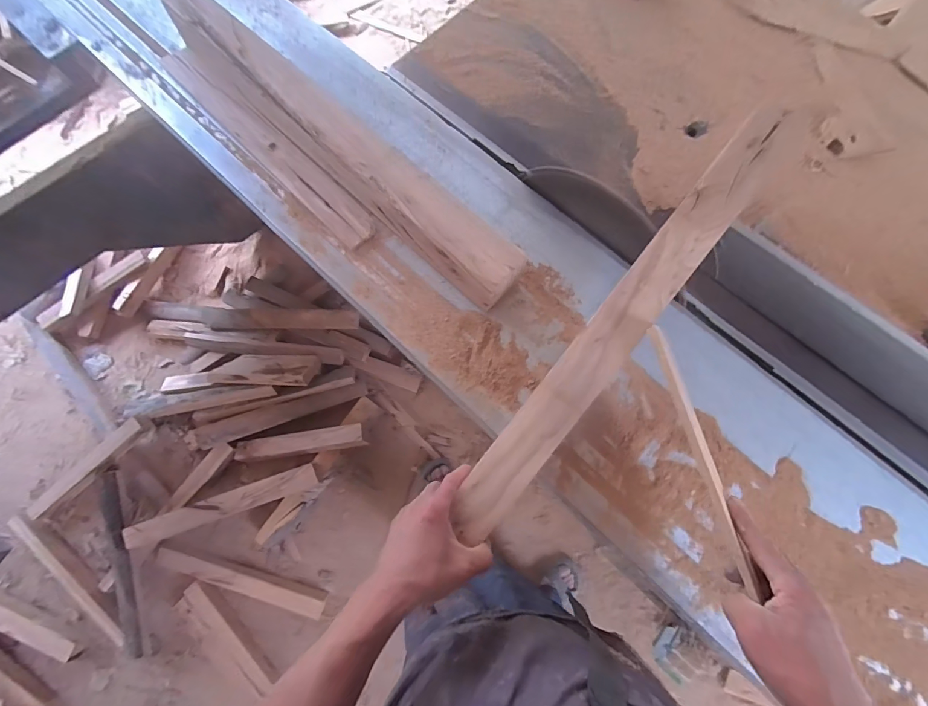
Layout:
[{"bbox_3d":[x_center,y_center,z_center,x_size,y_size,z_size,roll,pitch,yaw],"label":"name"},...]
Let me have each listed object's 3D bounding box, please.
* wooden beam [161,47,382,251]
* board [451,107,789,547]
[{"bbox_3d":[-0.310,-0.329,0.611,0.057,0.022,0.480,-44,79,-11],"label":"wooden beam"},{"bbox_3d":[0.170,-0.029,0.438,0.058,0.015,0.556,37,90,9],"label":"board"}]

